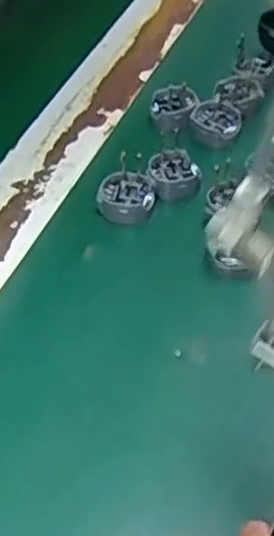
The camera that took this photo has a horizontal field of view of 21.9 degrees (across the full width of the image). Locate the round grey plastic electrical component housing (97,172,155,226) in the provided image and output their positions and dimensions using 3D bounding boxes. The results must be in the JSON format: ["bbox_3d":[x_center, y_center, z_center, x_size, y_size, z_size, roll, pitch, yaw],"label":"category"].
[{"bbox_3d":[-0.006,-0.037,0.366,0.028,0.012,0.024,-9,48,-4],"label":"round grey plastic electrical component housing"}]

